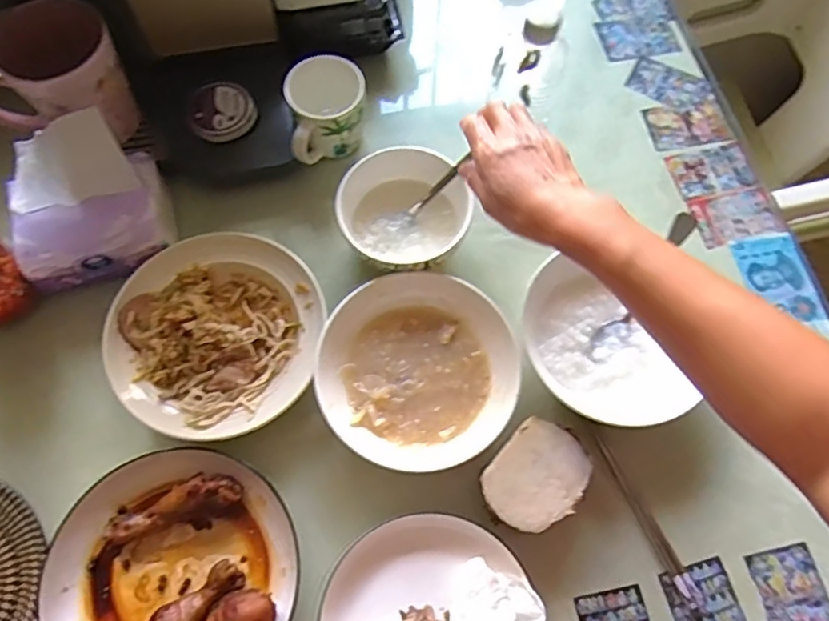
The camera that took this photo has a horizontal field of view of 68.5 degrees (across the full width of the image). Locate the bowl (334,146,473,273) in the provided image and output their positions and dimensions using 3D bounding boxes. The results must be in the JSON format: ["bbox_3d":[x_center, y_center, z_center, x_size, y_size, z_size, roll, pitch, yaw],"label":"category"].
[{"bbox_3d":[-0.012,-0.088,0.622,0.127,0.084,0.129,0,68,-1],"label":"bowl"}]

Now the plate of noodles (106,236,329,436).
[{"bbox_3d":[-0.186,0.020,0.568,0.192,0.036,0.187,0,68,-1],"label":"plate of noodles"}]

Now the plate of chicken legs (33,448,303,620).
[{"bbox_3d":[-0.200,0.215,0.496,0.205,0.036,0.191,0,68,-1],"label":"plate of chicken legs"}]

